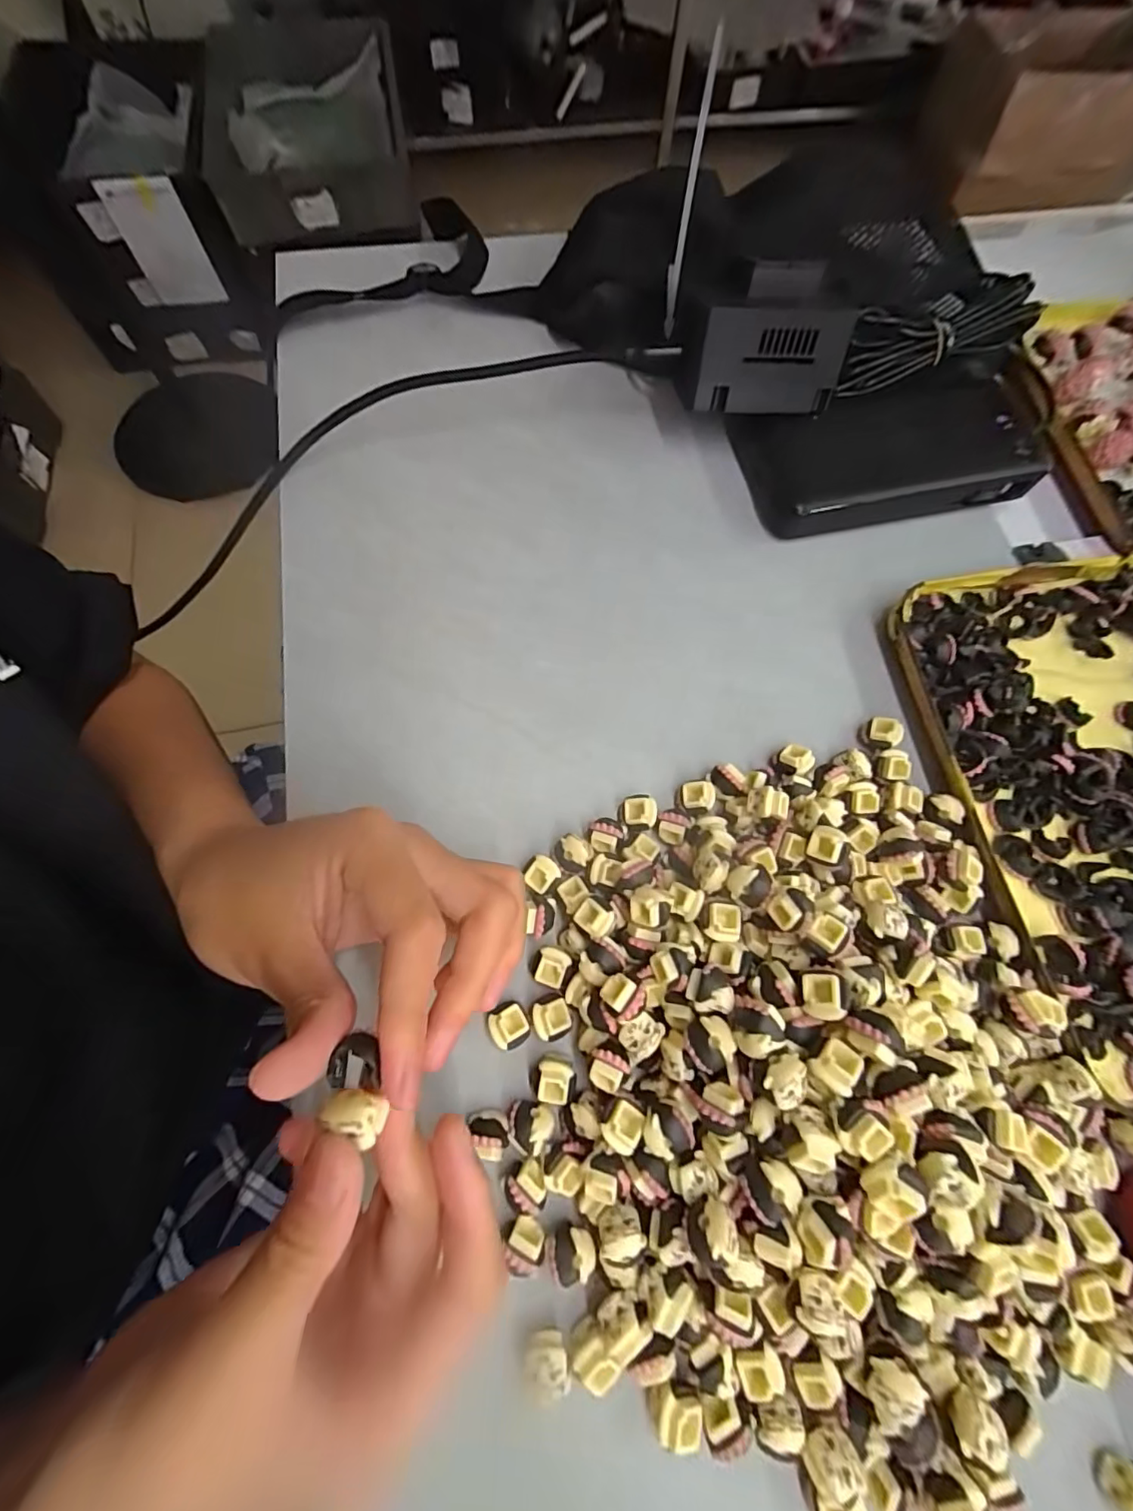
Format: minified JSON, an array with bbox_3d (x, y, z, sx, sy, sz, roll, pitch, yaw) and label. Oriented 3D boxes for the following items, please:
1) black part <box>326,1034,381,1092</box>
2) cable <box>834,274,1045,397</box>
[{"bbox_3d":[-0.055,0.080,0.141,0.013,0.004,0.013,2,69,0],"label":"black part"},{"bbox_3d":[0.205,-0.235,0.301,0.112,0.031,0.022,-18,72,-8],"label":"cable"}]

